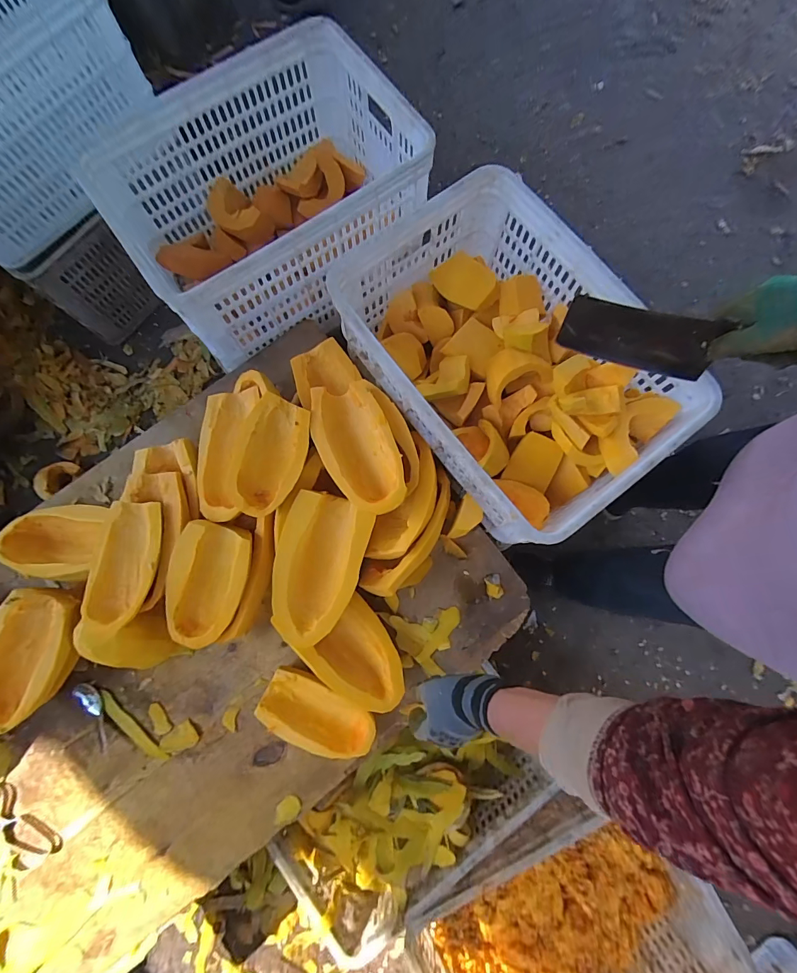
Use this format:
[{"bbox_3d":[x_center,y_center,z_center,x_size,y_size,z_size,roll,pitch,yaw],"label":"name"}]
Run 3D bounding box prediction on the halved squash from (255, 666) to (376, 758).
[{"bbox_3d":[-0.130,0.374,0.663,0.191,0.057,0.085,27,80,4],"label":"halved squash"}]

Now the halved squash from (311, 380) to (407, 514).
[{"bbox_3d":[-0.066,-0.059,0.657,0.119,0.097,0.227,-22,81,-5],"label":"halved squash"}]

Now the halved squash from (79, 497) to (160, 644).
[{"bbox_3d":[-0.418,0.124,0.619,0.100,0.041,0.206,10,80,1],"label":"halved squash"}]

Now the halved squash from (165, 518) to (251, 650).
[{"bbox_3d":[-0.297,0.153,0.631,0.111,0.055,0.193,13,80,2],"label":"halved squash"}]

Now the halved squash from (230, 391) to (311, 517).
[{"bbox_3d":[-0.195,-0.045,0.631,0.100,0.047,0.181,17,80,2],"label":"halved squash"}]

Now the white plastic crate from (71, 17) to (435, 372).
[{"bbox_3d":[-0.242,-0.536,0.769,0.516,0.246,0.389,-32,81,-6],"label":"white plastic crate"}]

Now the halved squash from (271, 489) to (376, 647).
[{"bbox_3d":[-0.124,0.123,0.621,0.123,0.040,0.220,16,80,2],"label":"halved squash"}]

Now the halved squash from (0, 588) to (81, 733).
[{"bbox_3d":[-0.577,0.269,0.622,0.110,0.063,0.204,22,80,3],"label":"halved squash"}]

